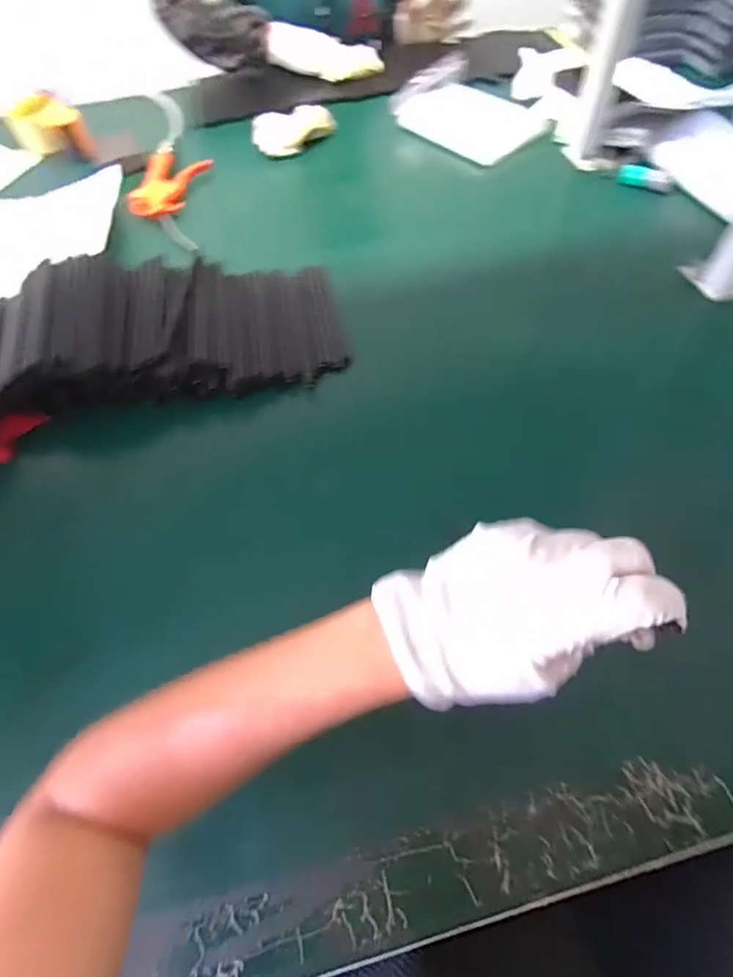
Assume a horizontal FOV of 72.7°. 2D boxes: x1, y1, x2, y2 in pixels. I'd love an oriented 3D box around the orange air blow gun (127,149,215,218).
[{"bbox_3d":[-0.278,-0.432,0.701,0.080,0.020,0.130,9,60,7],"label":"orange air blow gun"}]

